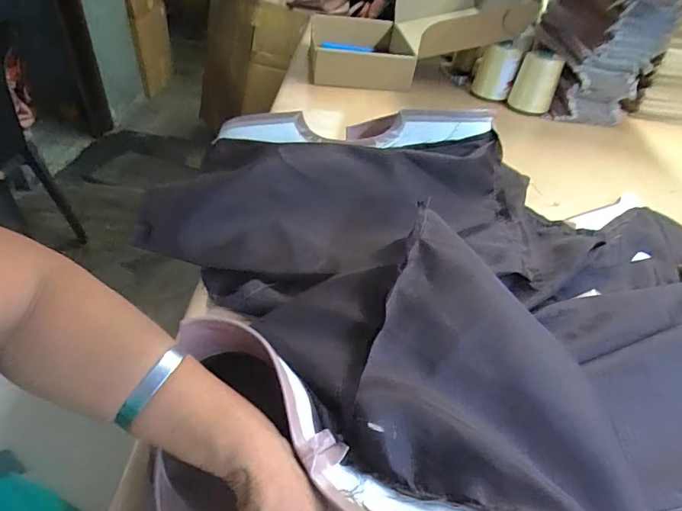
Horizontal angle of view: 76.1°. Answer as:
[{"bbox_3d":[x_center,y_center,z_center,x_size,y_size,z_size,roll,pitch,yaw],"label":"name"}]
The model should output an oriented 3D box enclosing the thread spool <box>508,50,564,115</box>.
[{"bbox_3d":[0.399,-0.349,0.892,0.073,0.108,0.076,4,42,-3],"label":"thread spool"}]

